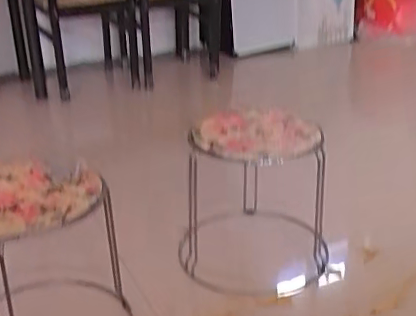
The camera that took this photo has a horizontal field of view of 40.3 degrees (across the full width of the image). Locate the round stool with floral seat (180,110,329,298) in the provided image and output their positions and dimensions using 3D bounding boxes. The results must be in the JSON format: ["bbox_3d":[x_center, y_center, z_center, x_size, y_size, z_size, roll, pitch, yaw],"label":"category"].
[{"bbox_3d":[0.127,0.089,1.341,0.320,0.339,0.361,7,25,18],"label":"round stool with floral seat"}]

